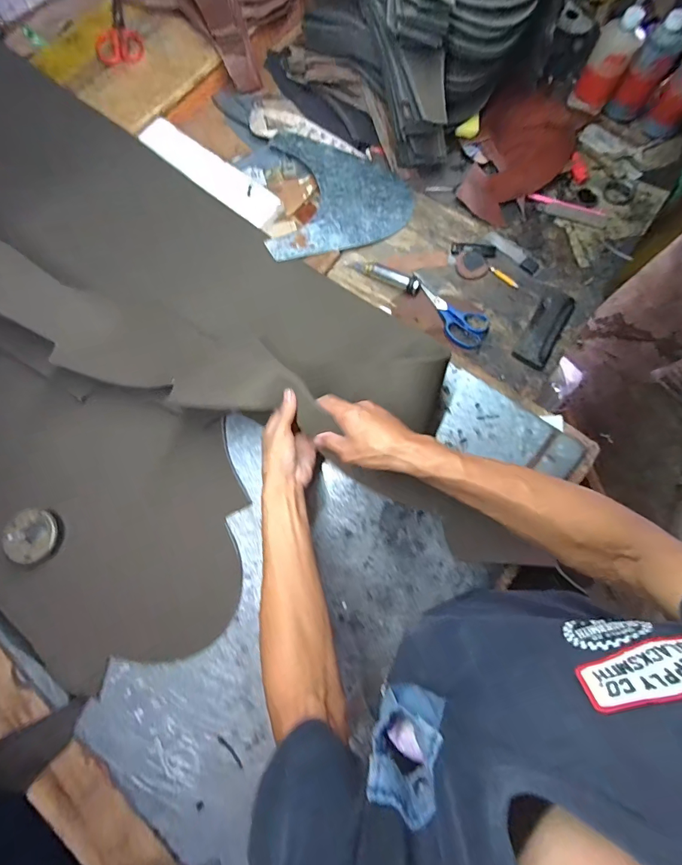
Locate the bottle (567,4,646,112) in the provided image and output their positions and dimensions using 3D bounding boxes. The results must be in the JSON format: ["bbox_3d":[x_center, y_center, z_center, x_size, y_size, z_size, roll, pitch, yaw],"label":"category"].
[{"bbox_3d":[0.505,-0.699,0.733,0.074,0.151,0.060,25,75,9],"label":"bottle"}]

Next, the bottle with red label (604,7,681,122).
[{"bbox_3d":[0.579,-0.680,0.730,0.066,0.153,0.054,35,77,12],"label":"bottle with red label"}]

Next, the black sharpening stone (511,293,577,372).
[{"bbox_3d":[0.352,-0.179,0.656,0.053,0.017,0.156,34,80,7],"label":"black sharpening stone"}]

